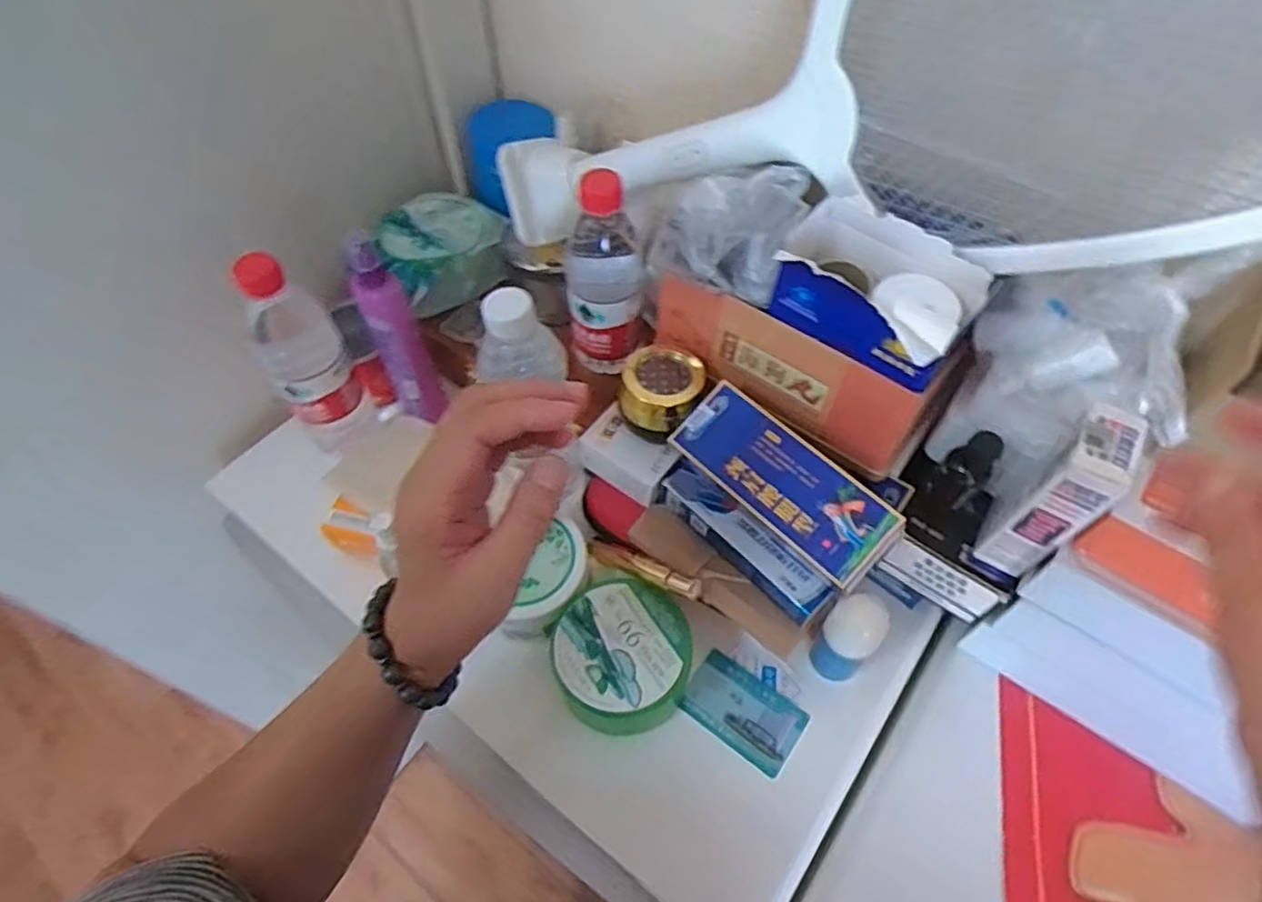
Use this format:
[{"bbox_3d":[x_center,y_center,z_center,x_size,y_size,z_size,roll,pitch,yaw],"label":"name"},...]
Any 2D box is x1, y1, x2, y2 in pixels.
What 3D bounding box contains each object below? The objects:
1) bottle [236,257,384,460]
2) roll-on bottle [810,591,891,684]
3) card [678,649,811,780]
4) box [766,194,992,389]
[{"bbox_3d":[-0.272,-0.075,0.560,0.065,0.194,0.052,-32,60,-19],"label":"bottle"},{"bbox_3d":[0.152,0.135,0.477,0.035,0.090,0.035,-1,55,1],"label":"roll-on bottle"},{"bbox_3d":[0.082,0.190,0.492,0.084,0.004,0.053,32,60,20],"label":"card"},{"bbox_3d":[0.145,-0.096,0.415,0.119,0.064,0.071,37,63,24],"label":"box"}]

